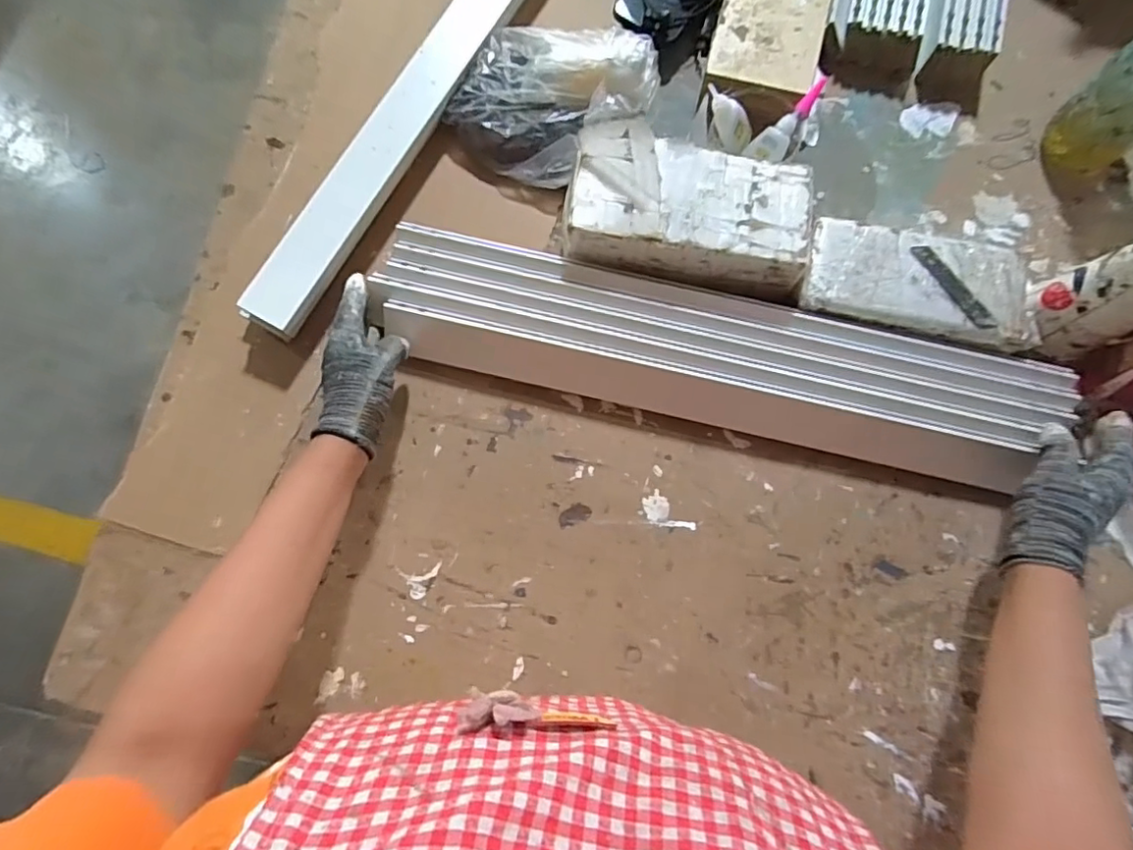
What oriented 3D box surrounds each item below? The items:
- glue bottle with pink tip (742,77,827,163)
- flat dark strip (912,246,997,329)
[{"bbox_3d":[0.225,-0.304,0.573,0.036,0.022,0.094,44,103,8],"label":"glue bottle with pink tip"},{"bbox_3d":[0.358,-0.128,0.530,0.019,0.004,0.098,-28,75,-8],"label":"flat dark strip"}]

